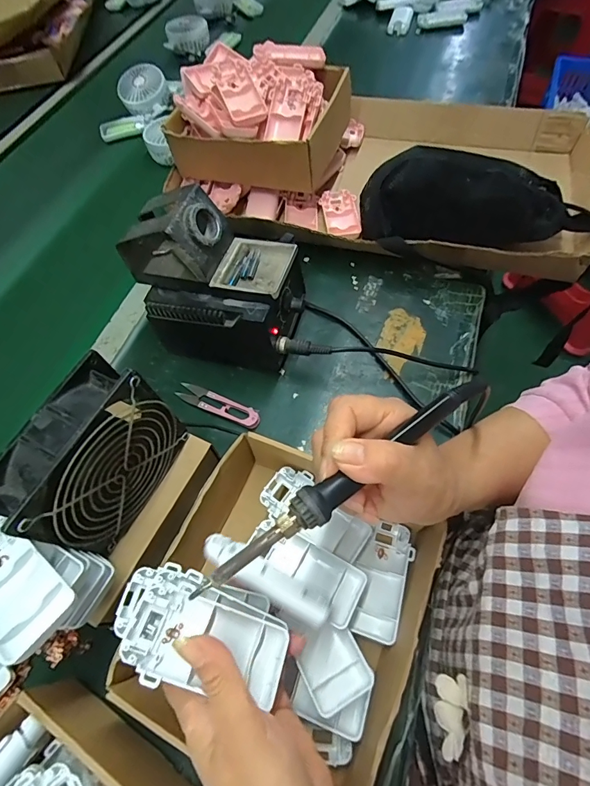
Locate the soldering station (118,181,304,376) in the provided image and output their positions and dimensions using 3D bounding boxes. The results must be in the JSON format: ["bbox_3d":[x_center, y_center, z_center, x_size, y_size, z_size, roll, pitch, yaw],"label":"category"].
[{"bbox_3d":[-0.082,-0.115,0.428,0.173,0.158,0.113,10,62,10],"label":"soldering station"}]

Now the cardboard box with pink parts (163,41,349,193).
[{"bbox_3d":[-0.049,-0.389,0.569,0.215,0.103,0.190,14,63,12],"label":"cardboard box with pink parts"}]

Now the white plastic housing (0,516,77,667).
[{"bbox_3d":[-0.183,0.117,0.255,0.107,0.022,0.045,29,67,18],"label":"white plastic housing"}]

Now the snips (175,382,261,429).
[{"bbox_3d":[-0.084,0.012,0.442,0.103,0.010,0.023,23,65,16],"label":"snips"}]

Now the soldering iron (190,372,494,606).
[{"bbox_3d":[0.035,0.046,0.231,0.208,0.013,0.018,-34,64,-14],"label":"soldering iron"}]

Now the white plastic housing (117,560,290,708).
[{"bbox_3d":[-0.058,0.148,0.251,0.106,0.032,0.056,20,63,-1],"label":"white plastic housing"}]

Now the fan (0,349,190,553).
[{"bbox_3d":[-0.145,0.050,0.301,0.046,0.114,0.117,26,66,17],"label":"fan"}]

